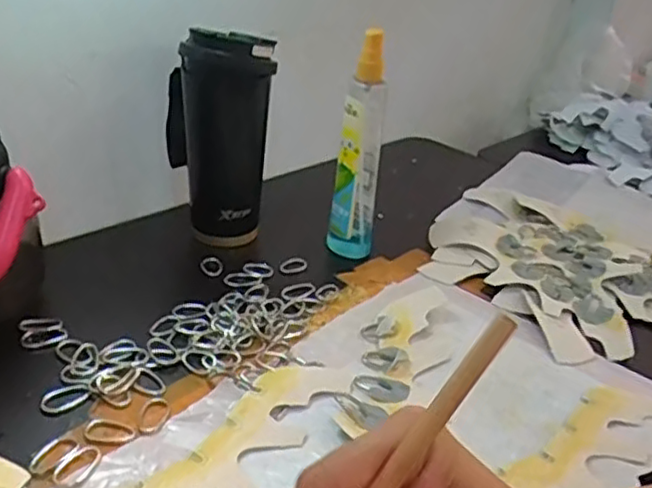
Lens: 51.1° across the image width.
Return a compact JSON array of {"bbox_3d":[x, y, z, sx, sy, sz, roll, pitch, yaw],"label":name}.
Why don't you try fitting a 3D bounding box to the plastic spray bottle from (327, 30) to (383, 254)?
[{"bbox_3d":[0.034,-0.088,0.638,0.042,0.210,0.036,10,29,4],"label":"plastic spray bottle"}]

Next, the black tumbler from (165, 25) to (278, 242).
[{"bbox_3d":[-0.103,-0.100,0.648,0.090,0.197,0.071,0,30,-13],"label":"black tumbler"}]

